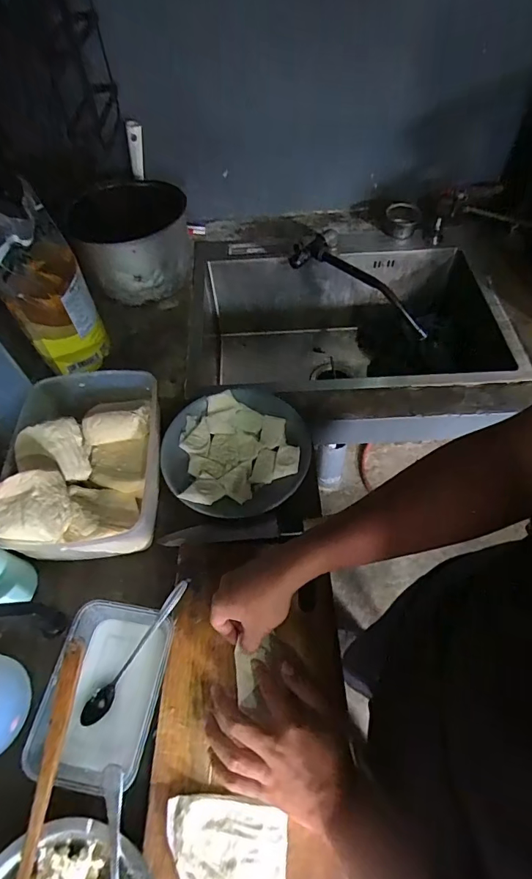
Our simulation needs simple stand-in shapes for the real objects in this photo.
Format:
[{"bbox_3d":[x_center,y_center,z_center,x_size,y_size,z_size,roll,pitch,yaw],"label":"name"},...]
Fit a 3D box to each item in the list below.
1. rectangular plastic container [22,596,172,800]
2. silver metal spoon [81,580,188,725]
[{"bbox_3d":[-0.180,0.273,0.478,0.119,0.057,0.169,5,57,6],"label":"rectangular plastic container"},{"bbox_3d":[-0.146,0.240,0.499,0.023,0.023,0.175,33,79,19],"label":"silver metal spoon"}]

